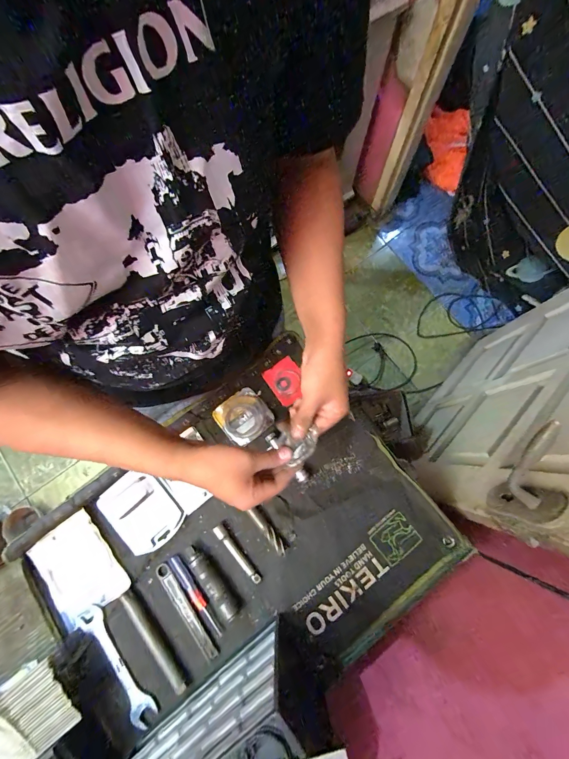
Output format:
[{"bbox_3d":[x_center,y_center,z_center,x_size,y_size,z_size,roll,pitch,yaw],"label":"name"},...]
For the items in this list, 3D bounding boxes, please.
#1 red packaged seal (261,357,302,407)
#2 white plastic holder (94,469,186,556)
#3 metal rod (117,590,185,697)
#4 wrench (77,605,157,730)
[{"bbox_3d":[0.003,0.004,0.635,0.067,0.013,0.080,-35,80,-7],"label":"red packaged seal"},{"bbox_3d":[-0.260,0.239,0.583,0.112,0.022,0.137,-39,80,-7],"label":"white plastic holder"},{"bbox_3d":[-0.220,0.436,0.537,0.020,0.019,0.177,-37,80,-7],"label":"metal rod"},{"bbox_3d":[-0.283,0.480,0.538,0.040,0.009,0.198,-37,80,-7],"label":"wrench"}]

